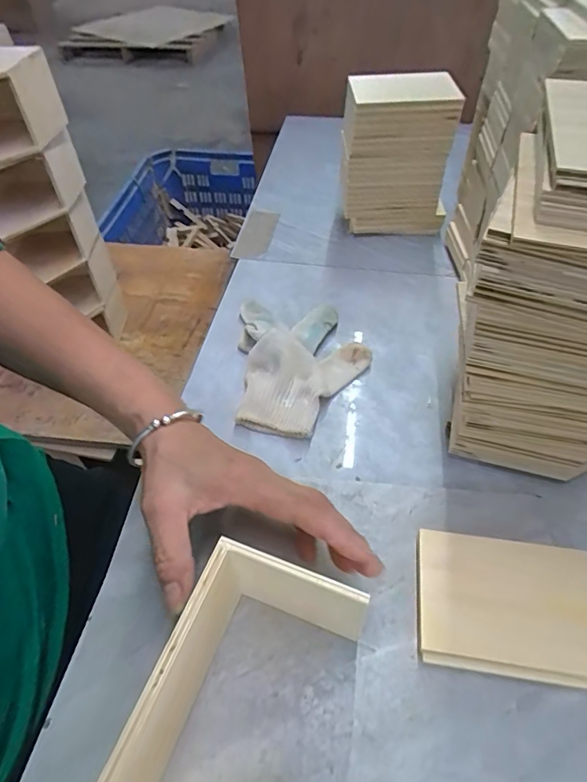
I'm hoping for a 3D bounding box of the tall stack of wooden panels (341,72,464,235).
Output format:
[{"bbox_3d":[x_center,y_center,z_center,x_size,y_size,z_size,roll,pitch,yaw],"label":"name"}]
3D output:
[{"bbox_3d":[0.115,-0.262,0.543,0.127,0.165,0.069,-1,50,0],"label":"tall stack of wooden panels"}]

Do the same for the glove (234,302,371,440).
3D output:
[{"bbox_3d":[0.009,-0.032,0.438,0.116,0.030,0.166,-4,50,-2],"label":"glove"}]

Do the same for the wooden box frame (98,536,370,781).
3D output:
[{"bbox_3d":[-0.022,0.156,0.239,0.082,0.076,0.117,16,52,14],"label":"wooden box frame"}]

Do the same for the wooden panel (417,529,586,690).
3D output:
[{"bbox_3d":[0.132,0.133,0.292,0.106,0.019,0.077,7,50,6],"label":"wooden panel"}]

